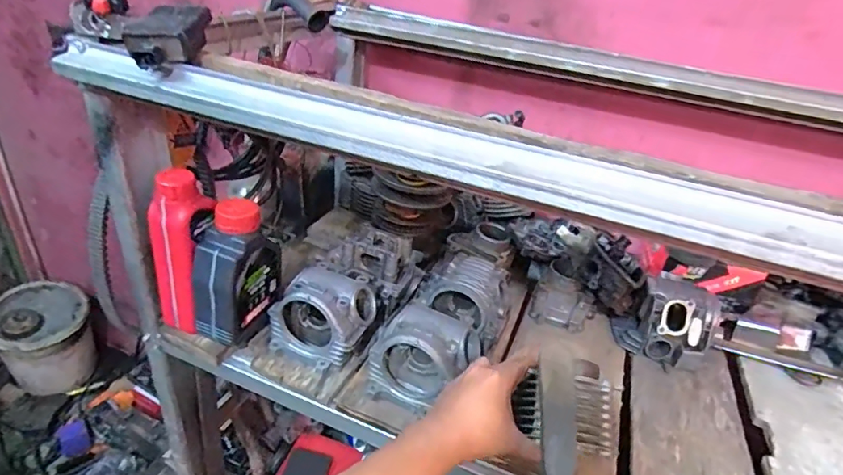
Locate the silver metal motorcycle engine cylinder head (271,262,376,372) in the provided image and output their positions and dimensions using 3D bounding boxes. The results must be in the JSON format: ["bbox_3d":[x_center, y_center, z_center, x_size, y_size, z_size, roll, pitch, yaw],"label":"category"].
[{"bbox_3d":[-0.132,0.105,0.687,0.118,0.102,0.111,19,33,18],"label":"silver metal motorcycle engine cylinder head"}]

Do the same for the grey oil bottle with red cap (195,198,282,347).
[{"bbox_3d":[-0.248,0.043,0.672,0.059,0.196,0.111,16,32,13],"label":"grey oil bottle with red cap"}]

